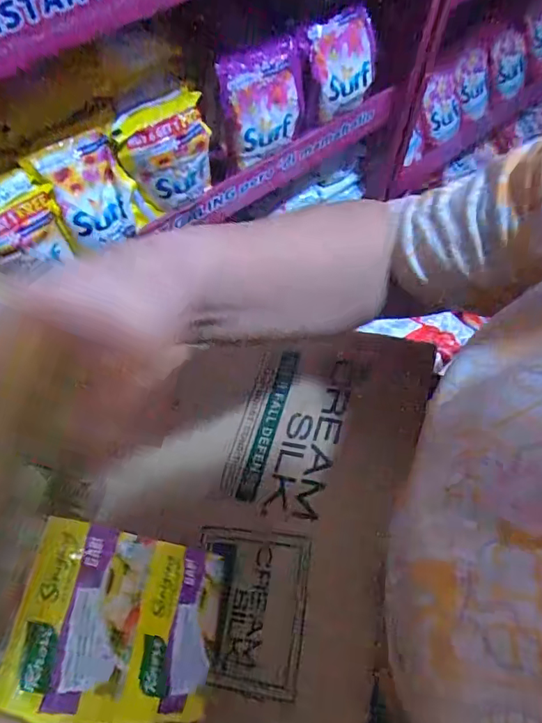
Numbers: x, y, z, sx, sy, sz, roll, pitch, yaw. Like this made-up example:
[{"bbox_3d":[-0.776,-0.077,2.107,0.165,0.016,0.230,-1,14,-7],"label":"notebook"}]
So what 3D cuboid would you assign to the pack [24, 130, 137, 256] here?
[{"bbox_3d":[-0.160,-0.148,0.444,0.070,0.092,0.007,-35,43,-21],"label":"pack"}]

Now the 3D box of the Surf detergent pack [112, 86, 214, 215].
[{"bbox_3d":[-0.101,-0.200,0.478,0.085,0.092,0.048,-21,66,-11],"label":"Surf detergent pack"}]

